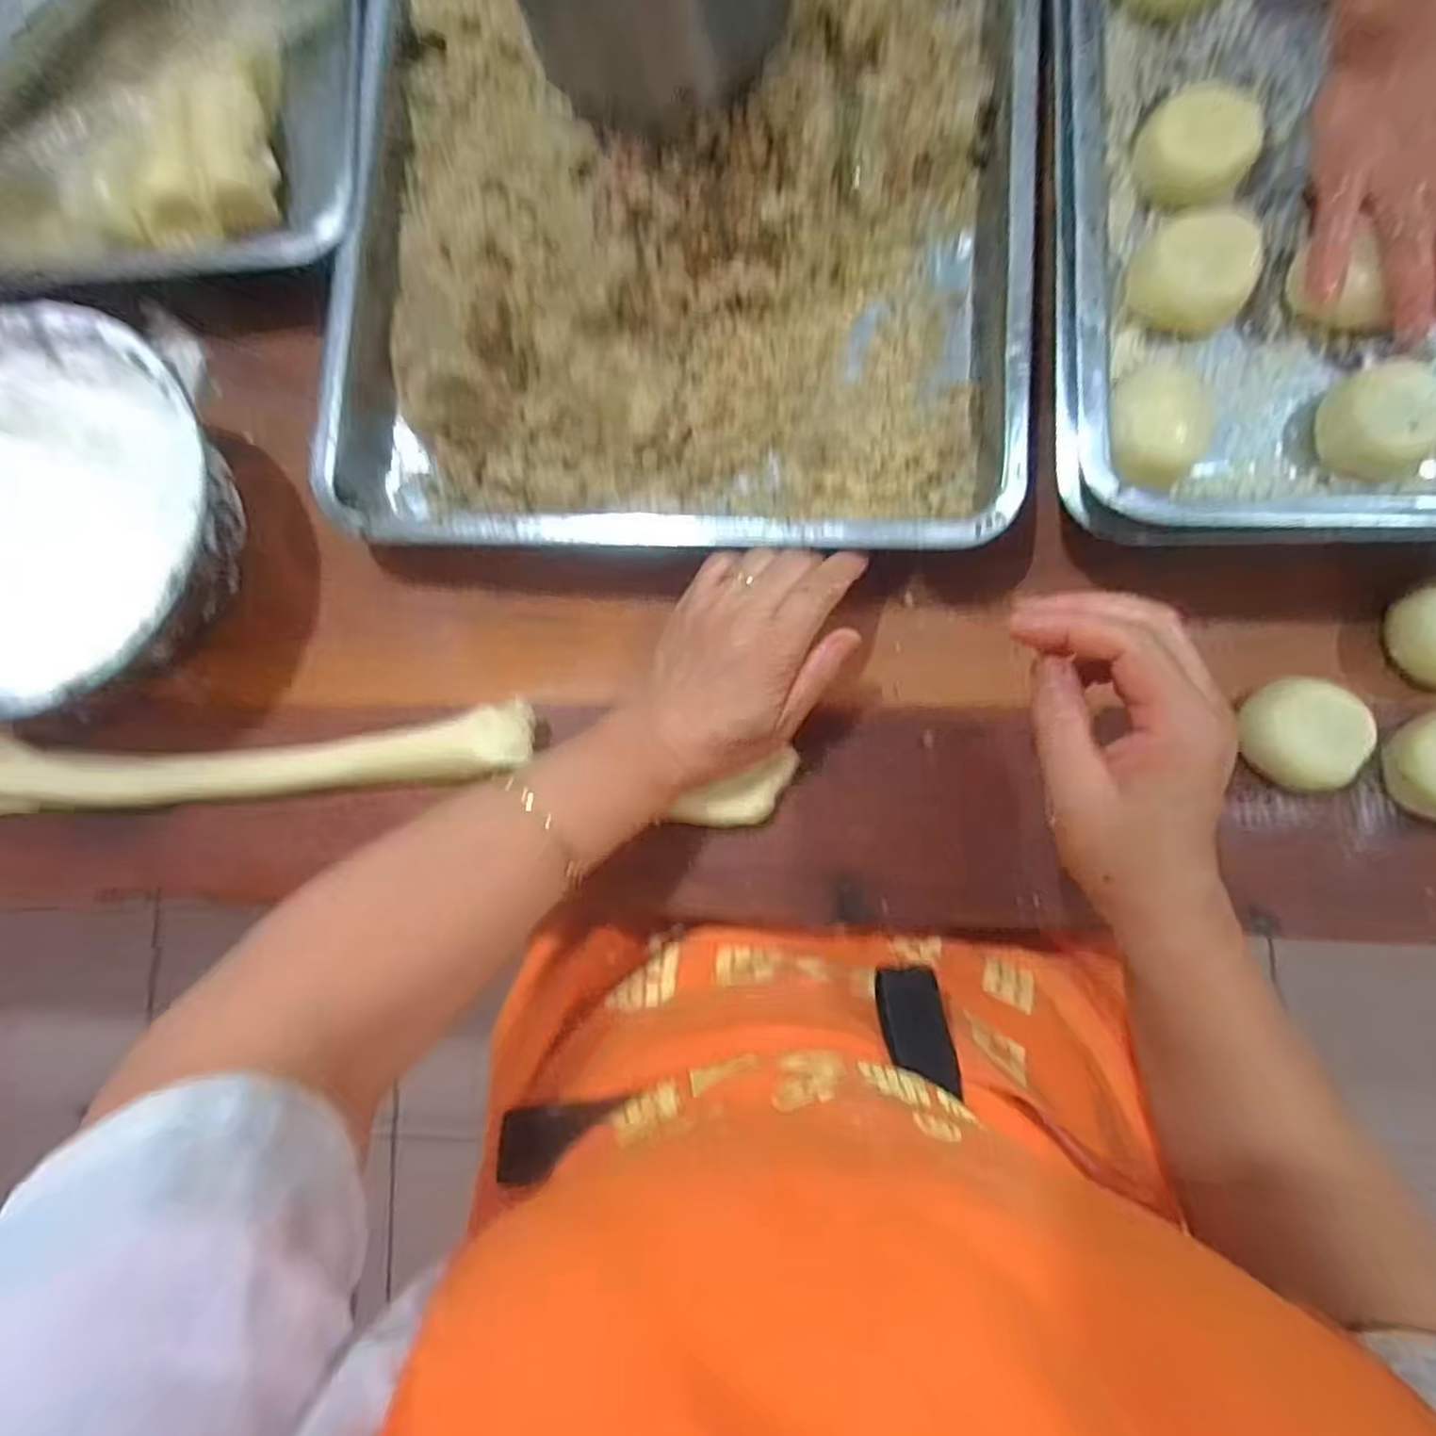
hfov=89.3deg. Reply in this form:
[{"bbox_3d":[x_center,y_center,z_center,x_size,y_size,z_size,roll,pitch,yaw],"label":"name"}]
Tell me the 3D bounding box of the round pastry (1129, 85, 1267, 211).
[{"bbox_3d":[0.247,-0.296,0.378,0.056,0.029,0.052,-1,83,6],"label":"round pastry"}]

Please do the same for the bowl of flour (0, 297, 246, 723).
[{"bbox_3d":[-0.381,-0.112,0.434,0.217,0.083,0.217,-1,83,6],"label":"bowl of flour"}]

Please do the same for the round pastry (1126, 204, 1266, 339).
[{"bbox_3d":[0.248,-0.233,0.376,0.057,0.019,0.059,-1,83,6],"label":"round pastry"}]

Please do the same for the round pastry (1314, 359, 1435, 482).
[{"bbox_3d":[0.325,-0.144,0.353,0.051,0.024,0.054,-1,83,6],"label":"round pastry"}]

